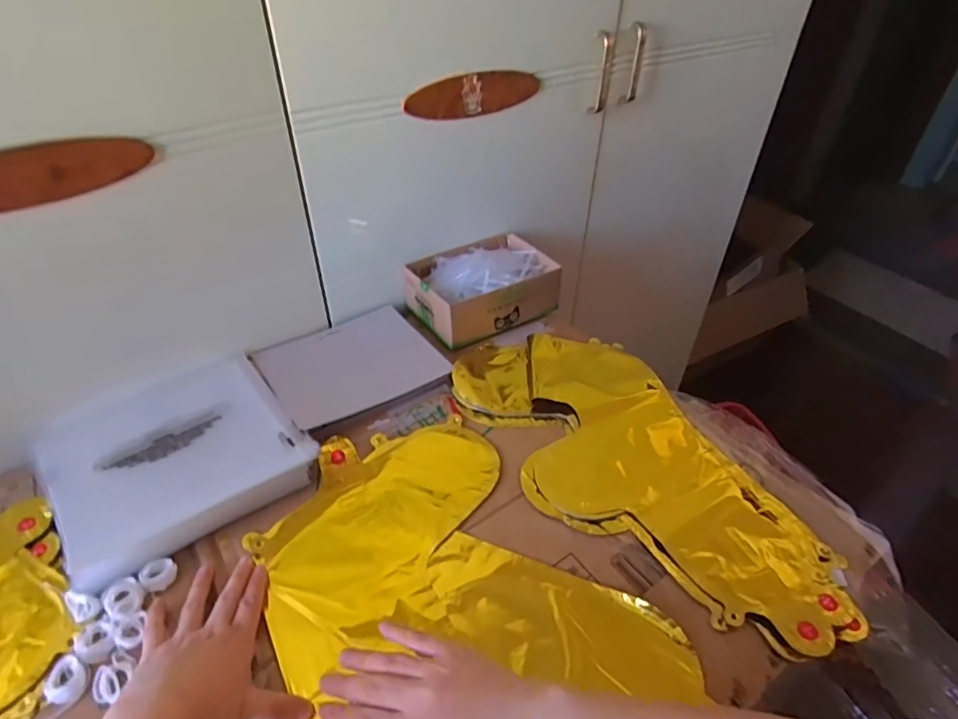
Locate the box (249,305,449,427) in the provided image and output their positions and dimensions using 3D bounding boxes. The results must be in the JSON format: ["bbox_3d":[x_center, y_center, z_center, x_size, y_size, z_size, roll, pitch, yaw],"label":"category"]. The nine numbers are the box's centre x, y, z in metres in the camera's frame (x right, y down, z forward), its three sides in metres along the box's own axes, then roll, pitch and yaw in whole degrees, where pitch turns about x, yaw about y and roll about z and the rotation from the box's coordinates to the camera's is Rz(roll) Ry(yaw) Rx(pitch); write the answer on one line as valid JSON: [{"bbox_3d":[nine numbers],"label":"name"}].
[{"bbox_3d":[-0.159,0.002,0.681,0.195,0.012,0.151,-21,46,-24],"label":"box"}]

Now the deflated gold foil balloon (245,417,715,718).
[{"bbox_3d":[-0.017,0.226,0.449,0.275,0.020,0.414,-26,49,-28],"label":"deflated gold foil balloon"}]

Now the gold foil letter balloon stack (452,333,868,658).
[{"bbox_3d":[0.156,0.103,0.575,0.223,0.016,0.436,-18,45,-21],"label":"gold foil letter balloon stack"}]

